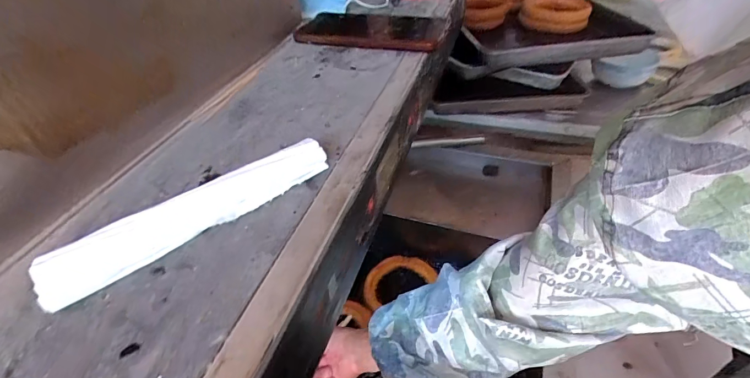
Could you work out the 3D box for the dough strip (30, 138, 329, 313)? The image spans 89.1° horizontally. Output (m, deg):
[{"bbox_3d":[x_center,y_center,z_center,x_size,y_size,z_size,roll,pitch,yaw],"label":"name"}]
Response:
[{"bbox_3d":[-0.099,0.012,0.218,0.157,0.016,0.026,-29,45,-25],"label":"dough strip"}]

